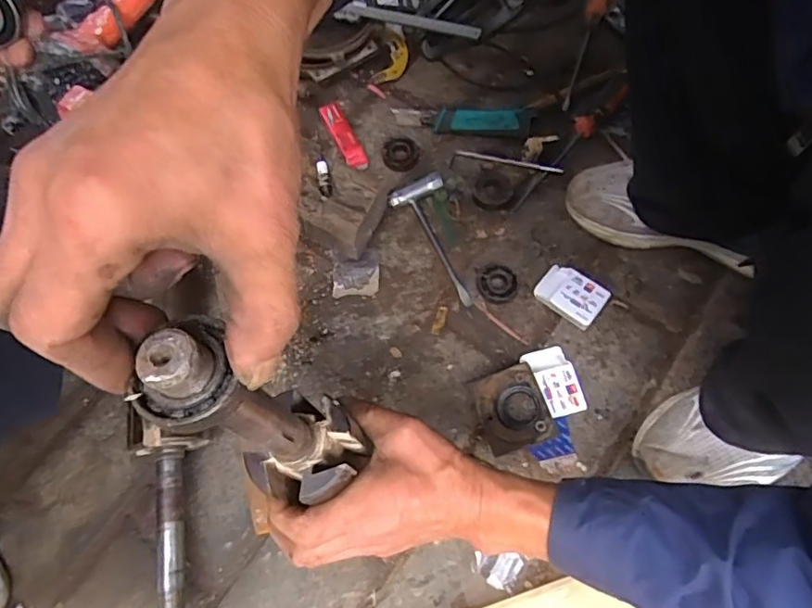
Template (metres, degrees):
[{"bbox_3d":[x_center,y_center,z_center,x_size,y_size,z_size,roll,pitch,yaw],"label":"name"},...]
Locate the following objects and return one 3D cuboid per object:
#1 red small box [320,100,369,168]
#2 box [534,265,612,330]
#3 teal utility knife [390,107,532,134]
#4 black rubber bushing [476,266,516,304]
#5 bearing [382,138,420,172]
[{"bbox_3d":[-0.080,-0.217,0.703,0.027,0.030,0.087,-26,71,-7],"label":"red small box"},{"bbox_3d":[0.188,-0.011,0.622,0.072,0.021,0.051,35,75,14],"label":"box"},{"bbox_3d":[0.073,-0.242,0.714,0.175,0.034,0.031,5,70,4],"label":"teal utility knife"},{"bbox_3d":[0.104,-0.023,0.630,0.046,0.016,0.045,-1,70,2],"label":"black rubber bushing"},{"bbox_3d":[-0.007,-0.195,0.701,0.046,0.017,0.046,-1,70,2],"label":"bearing"}]

